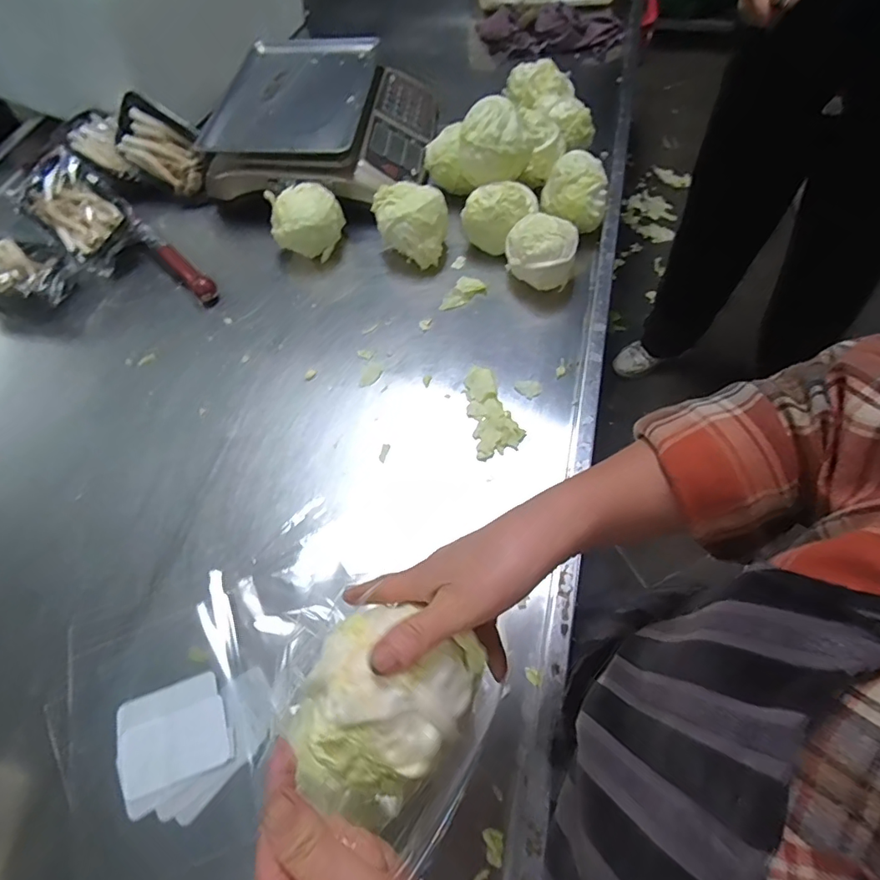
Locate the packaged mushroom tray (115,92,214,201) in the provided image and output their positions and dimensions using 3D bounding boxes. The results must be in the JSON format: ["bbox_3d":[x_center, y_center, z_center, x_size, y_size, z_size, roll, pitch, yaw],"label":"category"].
[{"bbox_3d":[-0.456,-0.477,0.843,0.161,0.031,0.110,33,112,-8],"label":"packaged mushroom tray"}]

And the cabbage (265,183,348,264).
[{"bbox_3d":[-0.199,-0.329,0.780,0.108,0.087,0.085,-18,61,-7],"label":"cabbage"}]

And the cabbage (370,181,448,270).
[{"bbox_3d":[-0.040,-0.316,0.759,0.104,0.097,0.102,-9,61,-2],"label":"cabbage"}]

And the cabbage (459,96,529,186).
[{"bbox_3d":[0.080,-0.424,0.727,0.101,0.080,0.081,-1,61,3],"label":"cabbage"}]

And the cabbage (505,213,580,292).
[{"bbox_3d":[0.139,-0.255,0.715,0.096,0.093,0.077,8,62,8],"label":"cabbage"}]

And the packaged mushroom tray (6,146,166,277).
[{"bbox_3d":[-0.550,-0.349,0.783,0.199,0.033,0.120,41,83,-3],"label":"packaged mushroom tray"}]

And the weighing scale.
[{"bbox_3d":[-0.190,-0.541,0.877,0.341,0.104,0.344,4,61,5],"label":"weighing scale"}]

